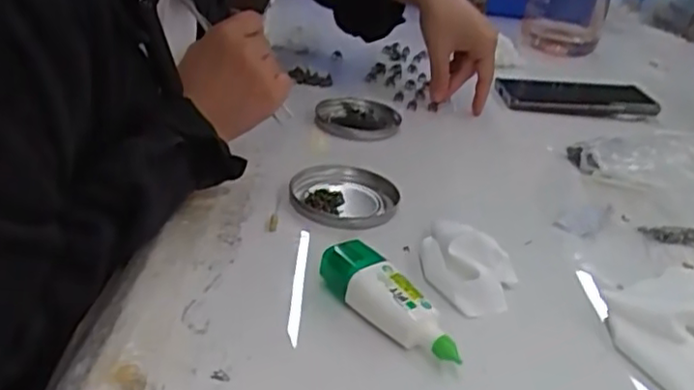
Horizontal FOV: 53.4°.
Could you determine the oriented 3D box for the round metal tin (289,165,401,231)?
[{"bbox_3d":[-0.002,0.000,0.503,0.076,0.010,0.076,6,28,-3],"label":"round metal tin"}]

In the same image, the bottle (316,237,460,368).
[{"bbox_3d":[0.022,0.058,0.381,0.026,0.025,0.097,-18,37,-39],"label":"bottle"}]

